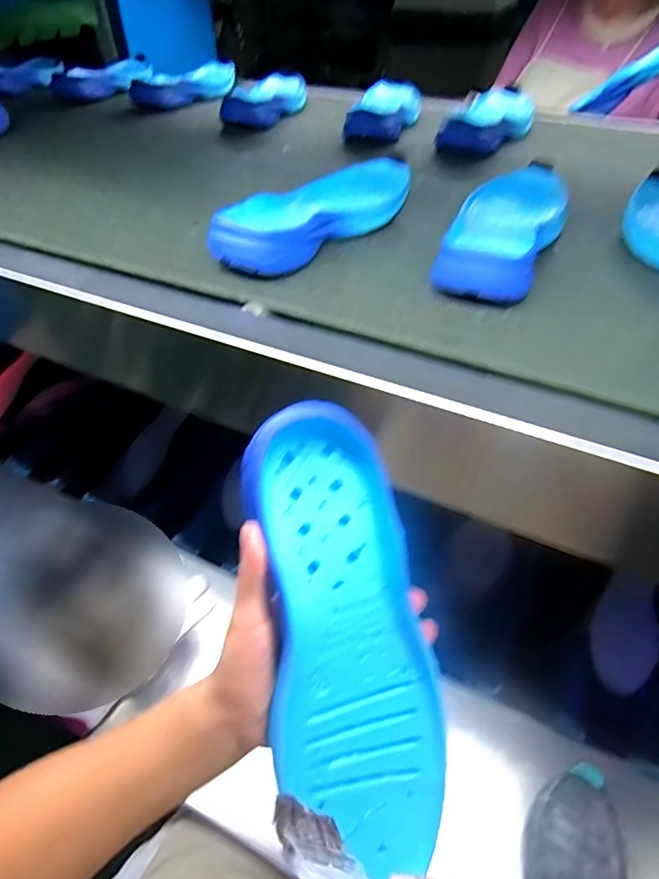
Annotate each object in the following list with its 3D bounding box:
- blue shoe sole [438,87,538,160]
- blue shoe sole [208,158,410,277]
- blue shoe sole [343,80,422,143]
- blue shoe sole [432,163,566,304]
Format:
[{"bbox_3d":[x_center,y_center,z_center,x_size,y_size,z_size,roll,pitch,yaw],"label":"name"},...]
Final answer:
[{"bbox_3d":[0.237,-0.471,0.747,0.098,0.040,0.234,18,48,18],"label":"blue shoe sole"},{"bbox_3d":[-0.005,-0.230,0.504,0.087,0.044,0.270,27,51,25],"label":"blue shoe sole"},{"bbox_3d":[0.087,-0.510,0.790,0.096,0.037,0.235,8,46,9],"label":"blue shoe sole"},{"bbox_3d":[0.165,-0.202,0.483,0.091,0.032,0.258,21,49,20],"label":"blue shoe sole"}]

